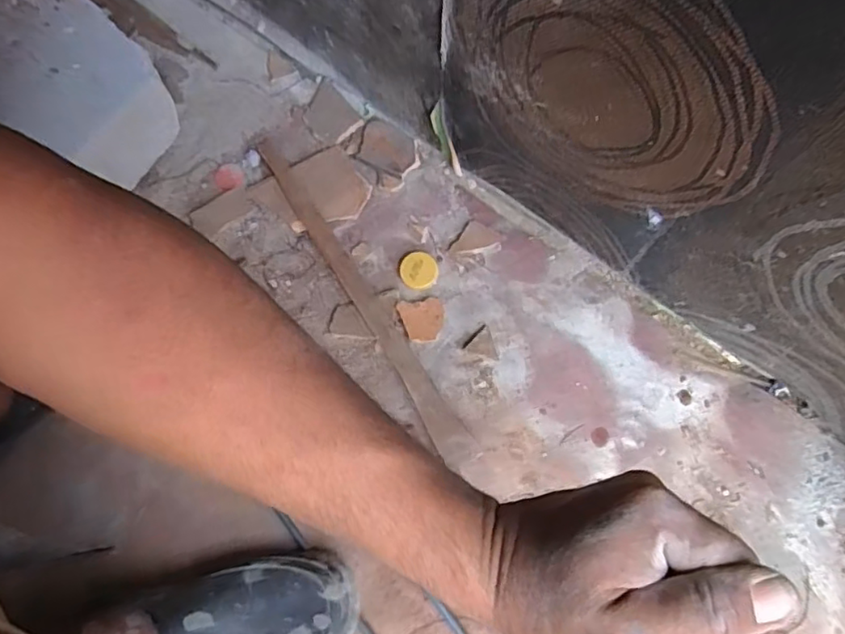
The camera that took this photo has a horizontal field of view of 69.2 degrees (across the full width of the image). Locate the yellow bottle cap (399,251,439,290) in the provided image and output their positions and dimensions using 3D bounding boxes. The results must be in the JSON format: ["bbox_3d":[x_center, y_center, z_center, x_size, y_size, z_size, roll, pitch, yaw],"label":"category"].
[{"bbox_3d":[-0.003,-0.048,0.643,0.039,0.012,0.040,0,74,1],"label":"yellow bottle cap"}]

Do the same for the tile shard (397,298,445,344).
[{"bbox_3d":[0.000,0.004,0.627,0.045,0.007,0.045,-10,74,-1],"label":"tile shard"}]

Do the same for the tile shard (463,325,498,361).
[{"bbox_3d":[0.064,0.031,0.620,0.031,0.007,0.032,-44,77,-10],"label":"tile shard"}]

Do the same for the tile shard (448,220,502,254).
[{"bbox_3d":[0.055,-0.084,0.648,0.052,0.008,0.035,-4,74,0],"label":"tile shard"}]

